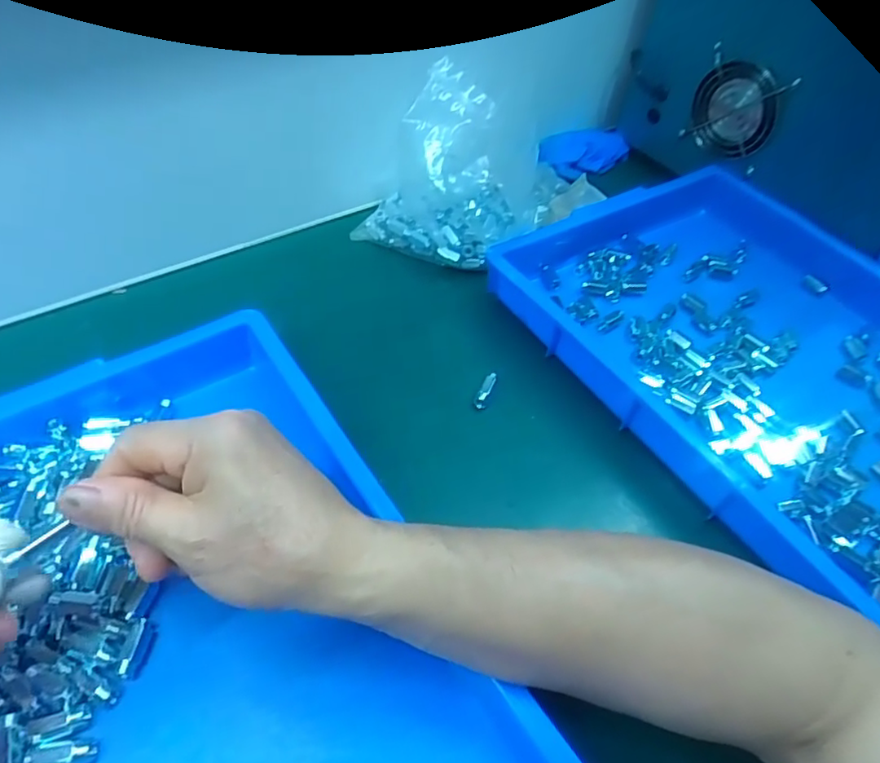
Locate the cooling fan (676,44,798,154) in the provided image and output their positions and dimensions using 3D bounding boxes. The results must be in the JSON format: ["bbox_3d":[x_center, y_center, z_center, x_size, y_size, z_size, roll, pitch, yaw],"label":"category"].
[{"bbox_3d":[0.279,-0.252,0.566,0.020,0.097,0.086,-29,58,-24],"label":"cooling fan"}]

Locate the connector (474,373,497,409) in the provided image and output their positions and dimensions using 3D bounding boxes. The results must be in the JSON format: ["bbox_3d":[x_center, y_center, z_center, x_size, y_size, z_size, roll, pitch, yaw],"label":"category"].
[{"bbox_3d":[0.034,0.005,0.439,0.008,0.008,0.030,20,53,12],"label":"connector"}]

